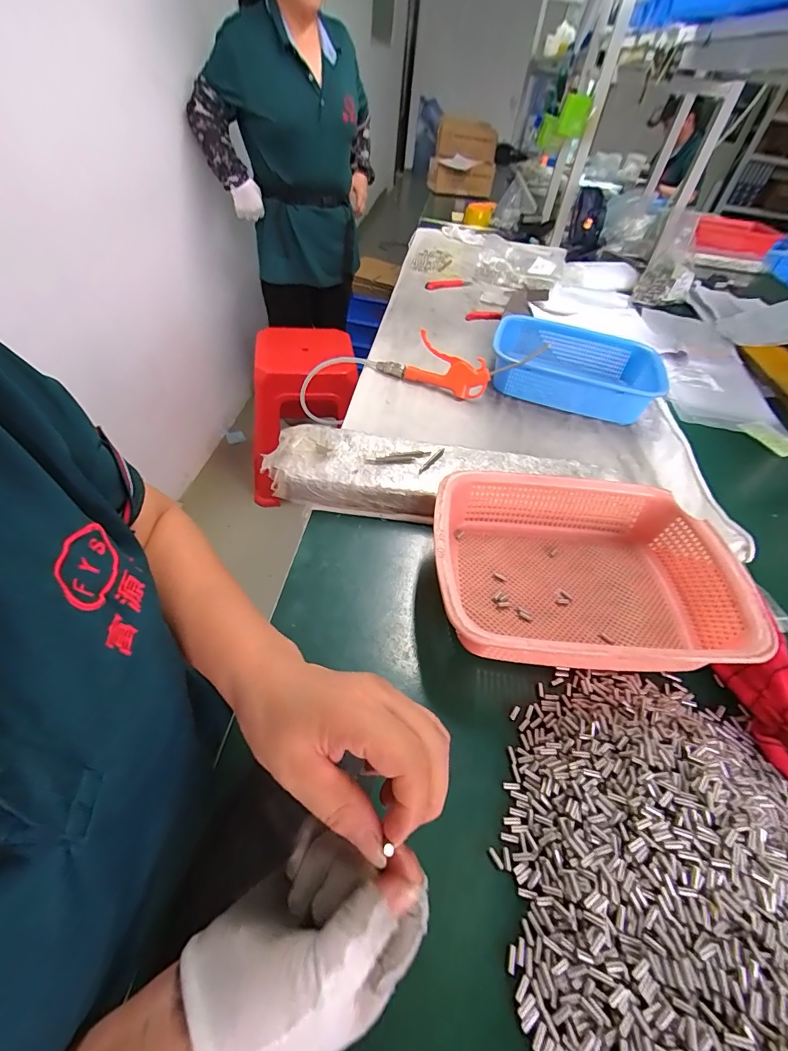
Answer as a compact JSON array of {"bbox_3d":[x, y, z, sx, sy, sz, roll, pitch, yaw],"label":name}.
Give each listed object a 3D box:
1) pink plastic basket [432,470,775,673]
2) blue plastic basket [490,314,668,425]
[{"bbox_3d":[0.184,0.048,0.449,0.289,0.075,0.215,4,47,-3],"label":"pink plastic basket"},{"bbox_3d":[0.324,-0.281,0.783,0.292,0.066,0.201,14,47,7],"label":"blue plastic basket"}]

